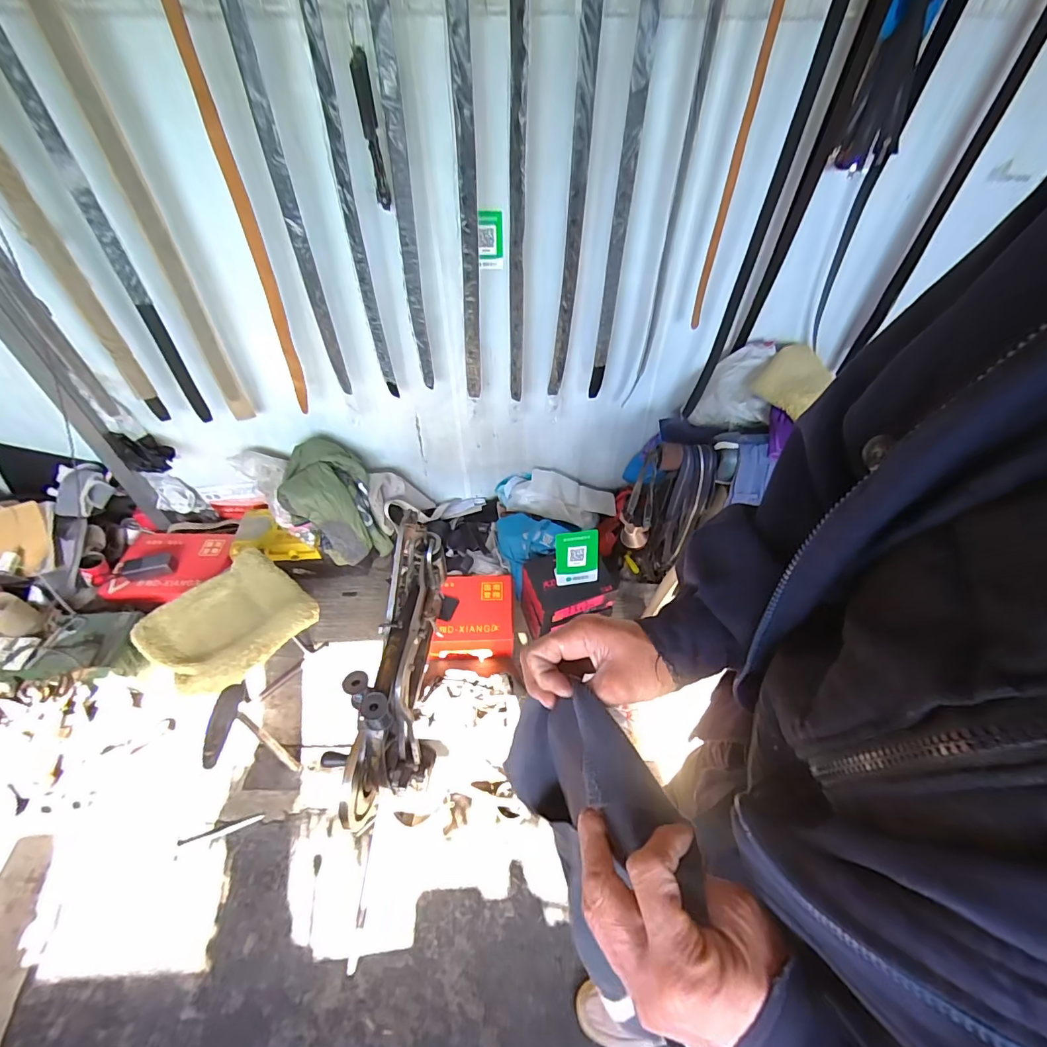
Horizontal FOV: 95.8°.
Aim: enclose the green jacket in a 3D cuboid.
[{"bbox_3d":[-0.540,-0.054,1.335,0.234,0.280,0.244,-22,51,-20],"label":"green jacket"}]

